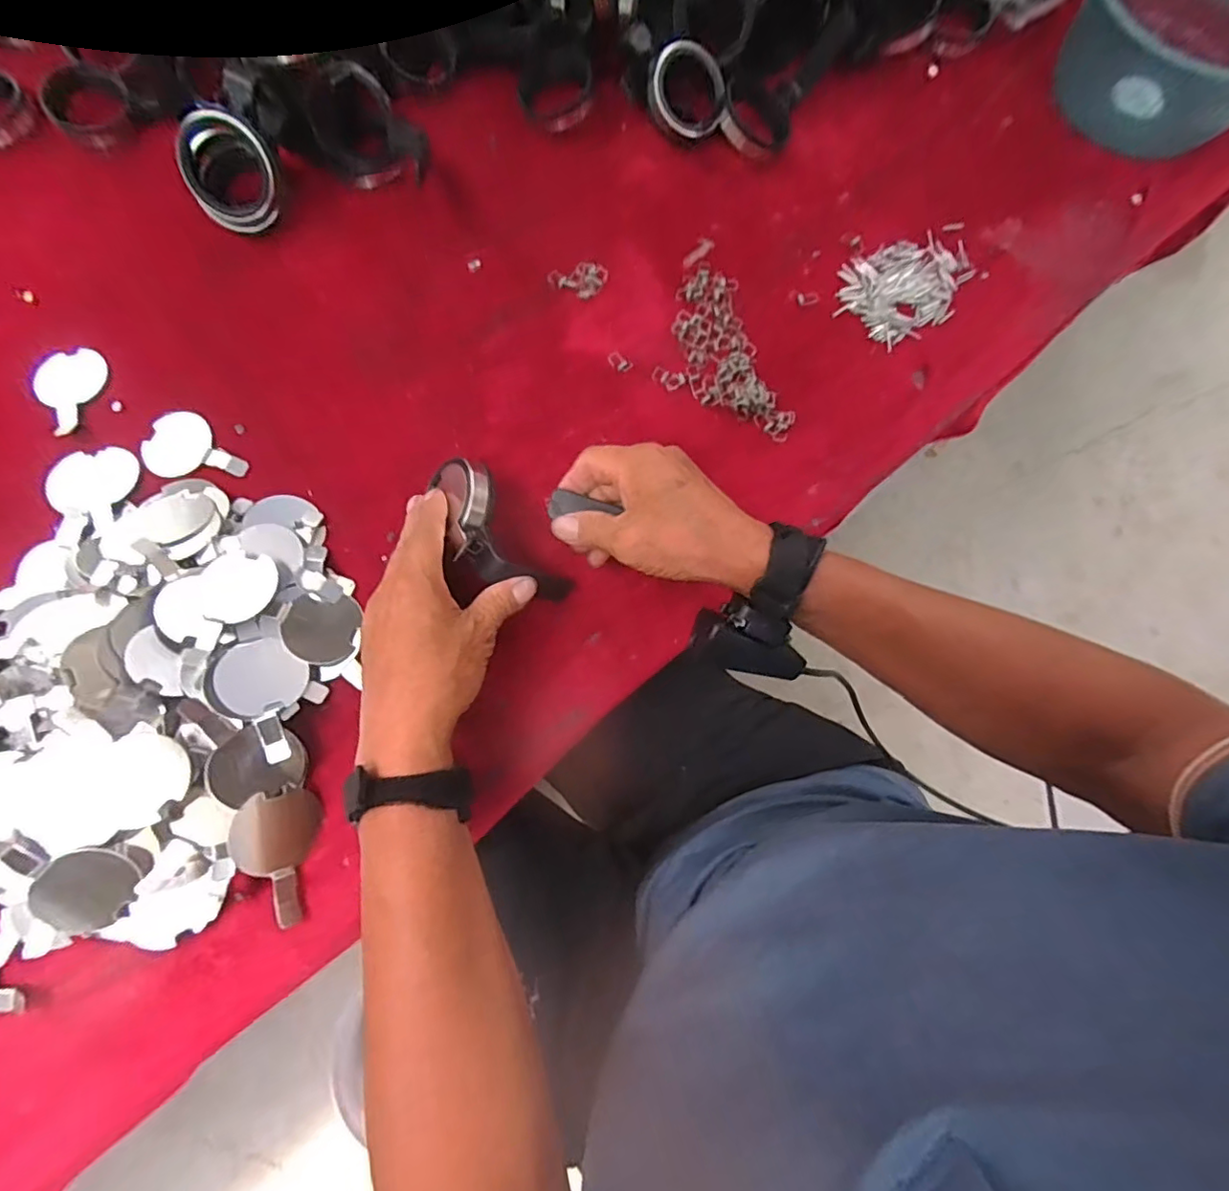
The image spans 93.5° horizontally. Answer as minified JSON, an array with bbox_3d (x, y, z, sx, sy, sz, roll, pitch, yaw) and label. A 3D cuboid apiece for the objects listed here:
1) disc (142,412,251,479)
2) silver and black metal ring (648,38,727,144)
[{"bbox_3d":[-0.331,-0.116,0.458,0.084,0.004,0.053,16,78,3],"label":"disc"},{"bbox_3d":[0.063,-0.444,0.509,0.067,0.015,0.068,2,111,-8],"label":"silver and black metal ring"}]

